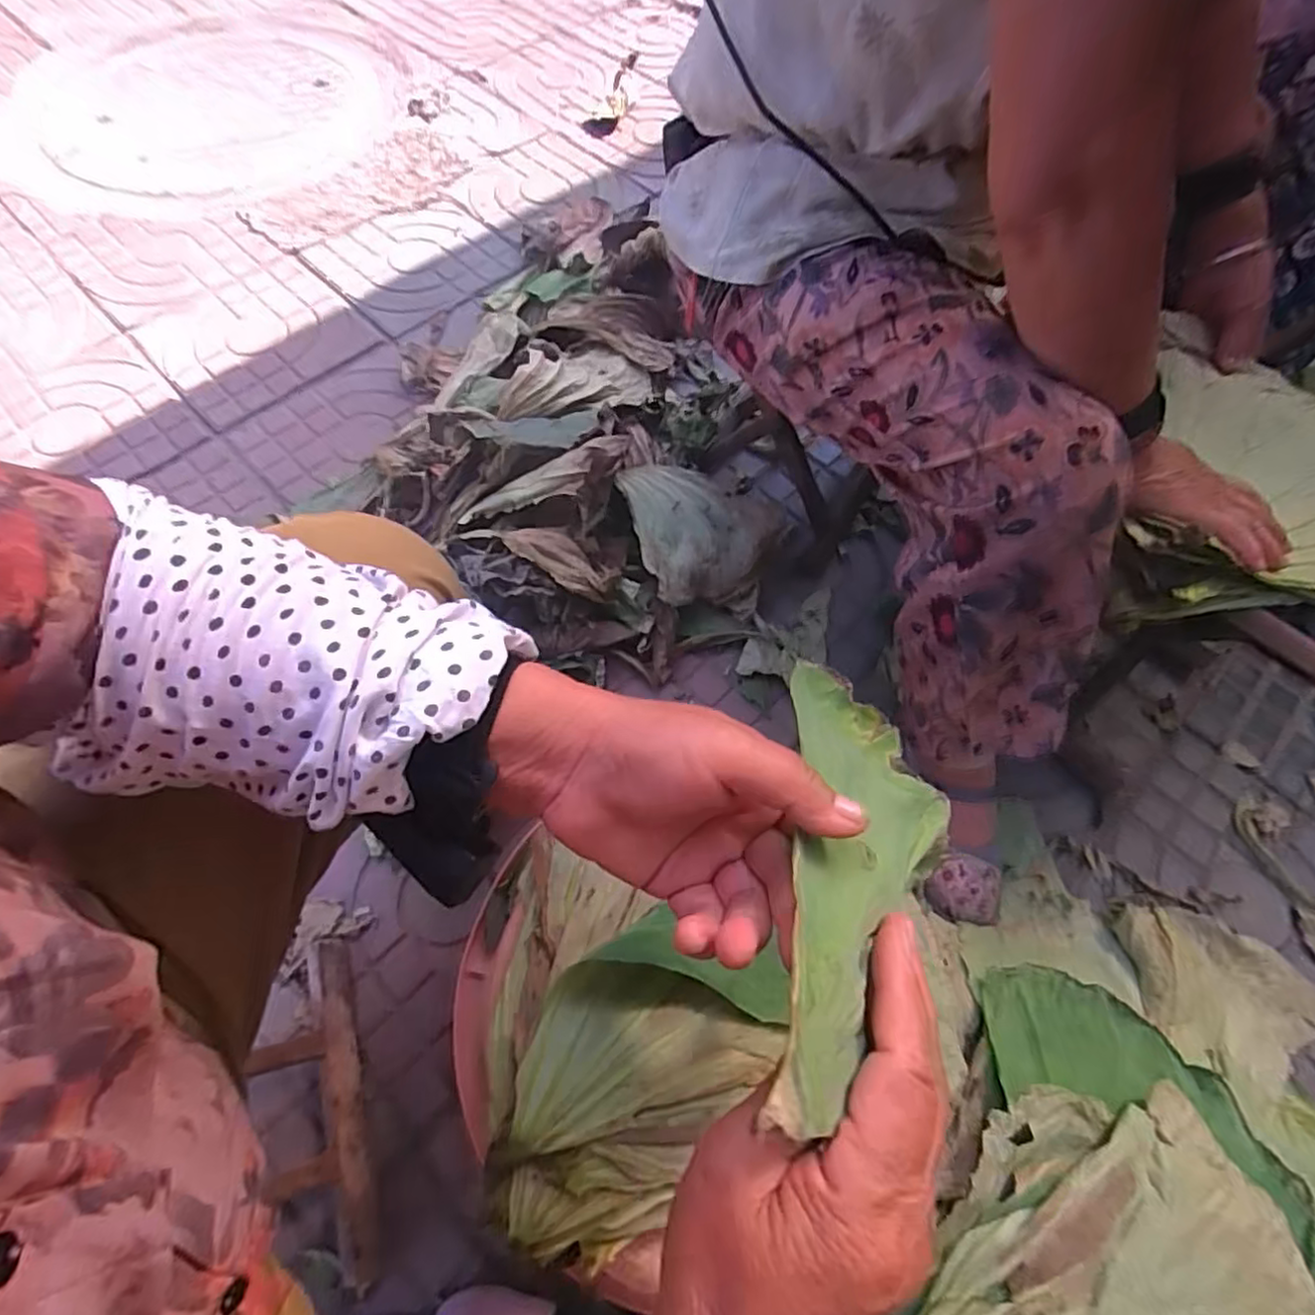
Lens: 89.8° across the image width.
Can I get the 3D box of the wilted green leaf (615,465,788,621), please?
[{"bbox_3d":[0.059,-0.175,0.881,0.192,0.077,0.250,-13,66,-9],"label":"wilted green leaf"}]

